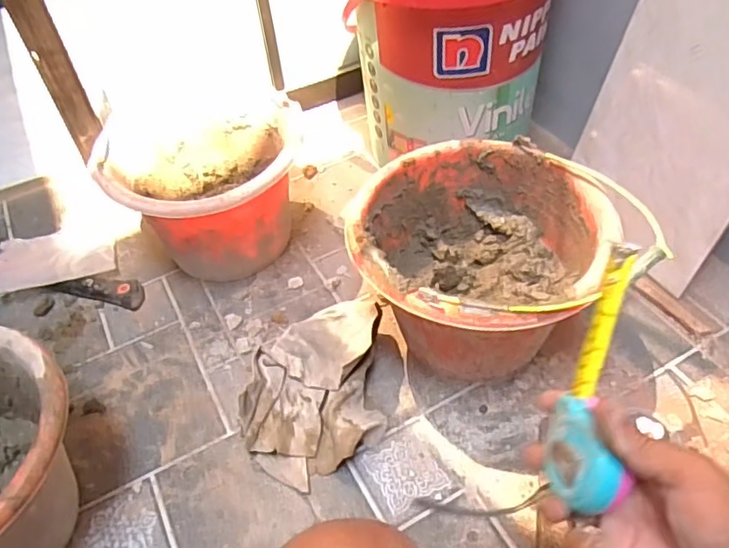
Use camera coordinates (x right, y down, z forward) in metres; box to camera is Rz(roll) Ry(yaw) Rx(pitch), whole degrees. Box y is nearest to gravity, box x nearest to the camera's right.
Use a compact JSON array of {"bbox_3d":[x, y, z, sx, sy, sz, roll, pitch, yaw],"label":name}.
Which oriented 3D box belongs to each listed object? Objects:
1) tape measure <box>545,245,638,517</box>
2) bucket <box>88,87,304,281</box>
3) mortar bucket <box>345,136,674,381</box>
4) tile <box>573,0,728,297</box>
[{"bbox_3d":[0.157,0.069,0.402,0.043,0.050,0.169,10,77,16],"label":"tape measure"},{"bbox_3d":[-0.216,-0.115,0.872,0.266,0.189,0.264,-2,47,2],"label":"bucket"},{"bbox_3d":[0.139,0.007,0.708,0.268,0.203,0.294,-2,47,2],"label":"mortar bucket"},{"bbox_3d":[0.390,-0.200,0.734,0.014,0.371,0.248,-10,44,-26],"label":"tile"}]

